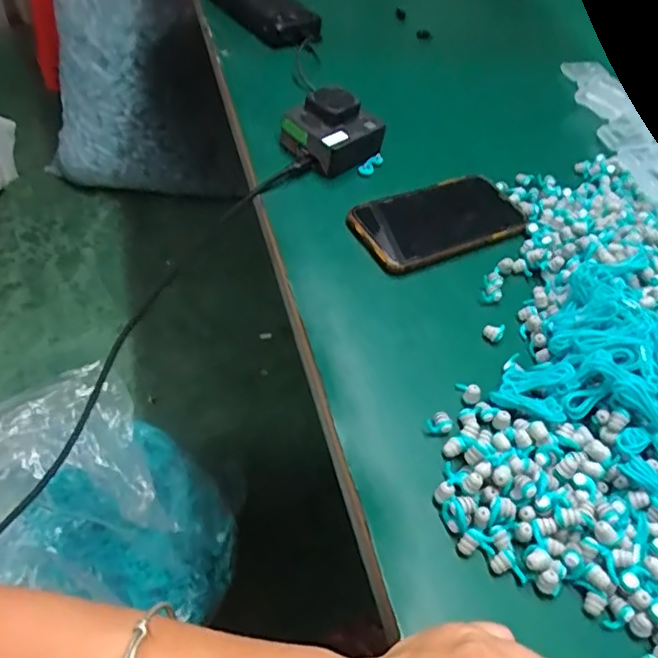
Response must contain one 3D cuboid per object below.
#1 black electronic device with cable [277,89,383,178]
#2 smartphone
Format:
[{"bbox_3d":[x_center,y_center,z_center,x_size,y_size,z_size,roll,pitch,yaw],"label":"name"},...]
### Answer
[{"bbox_3d":[0.006,-0.187,0.558,0.086,0.041,0.076,-28,61,-28],"label":"black electronic device with cable"},{"bbox_3d":[0.098,-0.098,0.522,0.149,0.010,0.077,-18,57,-24],"label":"smartphone"}]

